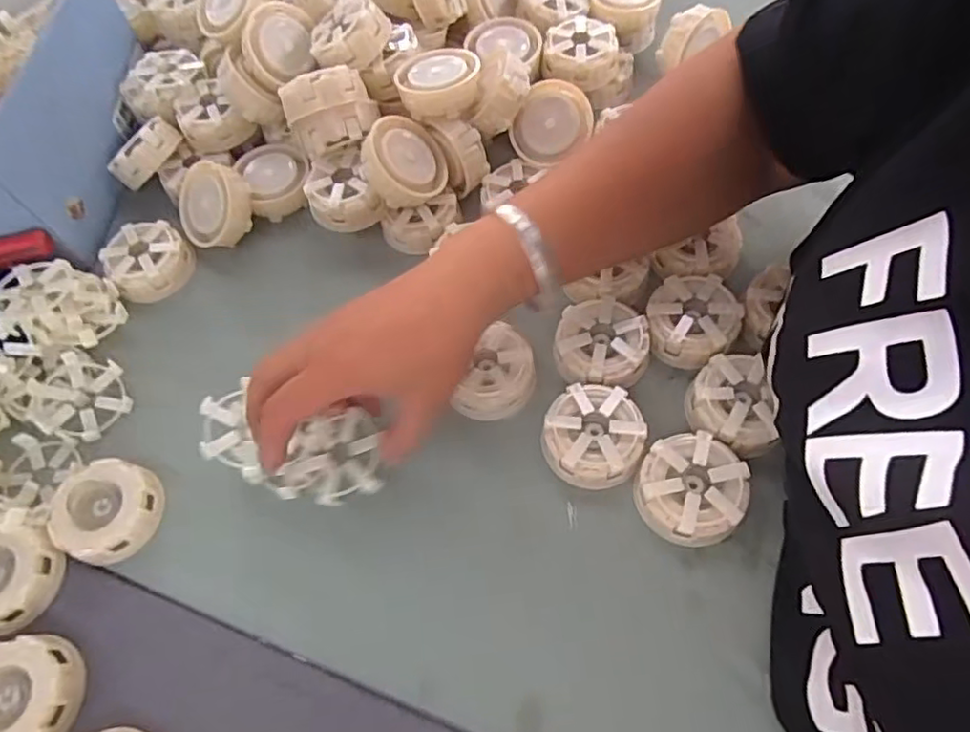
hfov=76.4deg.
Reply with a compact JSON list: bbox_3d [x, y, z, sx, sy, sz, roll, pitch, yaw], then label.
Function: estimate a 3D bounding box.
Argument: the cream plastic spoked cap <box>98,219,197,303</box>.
[{"bbox_3d":[-0.262,-0.084,0.481,0.060,0.022,0.060,-2,61,4],"label":"cream plastic spoked cap"}]

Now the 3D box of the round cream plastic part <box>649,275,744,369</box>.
[{"bbox_3d":[0.141,-0.032,0.419,0.059,0.026,0.059,-2,61,4],"label":"round cream plastic part"}]

